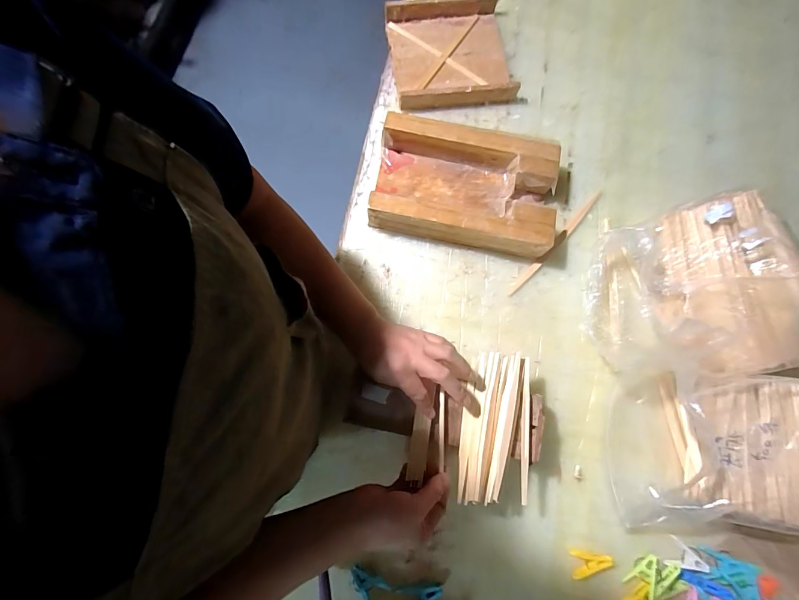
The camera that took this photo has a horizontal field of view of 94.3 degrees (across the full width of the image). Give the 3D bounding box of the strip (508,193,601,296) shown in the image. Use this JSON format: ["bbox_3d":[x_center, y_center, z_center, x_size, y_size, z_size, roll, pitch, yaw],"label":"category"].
[{"bbox_3d":[0.246,-0.090,0.579,0.012,0.011,0.226,42,80,8],"label":"strip"}]

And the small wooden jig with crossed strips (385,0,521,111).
[{"bbox_3d":[0.087,-0.428,0.639,0.197,0.033,0.194,-6,77,-2],"label":"small wooden jig with crossed strips"}]

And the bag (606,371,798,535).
[{"bbox_3d":[0.450,0.193,0.479,0.317,0.103,0.192,0,77,-1],"label":"bag"}]

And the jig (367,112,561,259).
[{"bbox_3d":[0.098,-0.172,0.564,0.264,0.060,0.161,11,77,2],"label":"jig"}]

